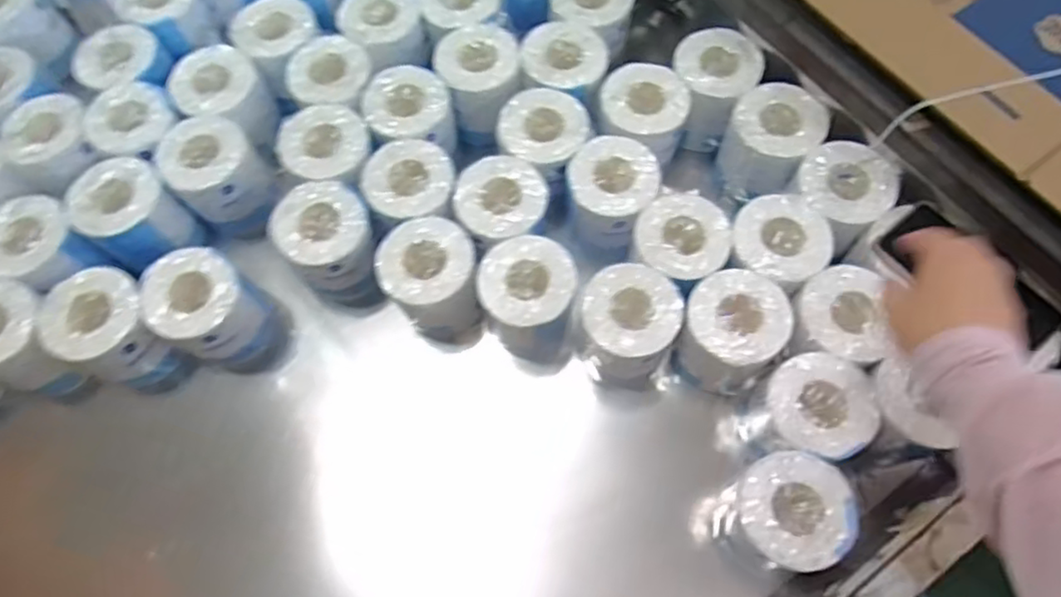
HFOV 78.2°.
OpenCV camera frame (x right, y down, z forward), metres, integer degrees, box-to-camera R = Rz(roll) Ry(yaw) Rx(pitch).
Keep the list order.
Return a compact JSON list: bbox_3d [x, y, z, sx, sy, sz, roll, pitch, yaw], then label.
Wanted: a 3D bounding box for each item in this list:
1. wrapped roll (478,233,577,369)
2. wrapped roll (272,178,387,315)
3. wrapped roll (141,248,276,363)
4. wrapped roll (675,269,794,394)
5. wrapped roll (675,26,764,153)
[{"bbox_3d":[-0.002,0.007,0.706,0.097,0.135,0.098,5,69,4],"label":"wrapped roll"},{"bbox_3d":[-0.216,-0.055,0.741,0.090,0.132,0.099,-1,69,2],"label":"wrapped roll"},{"bbox_3d":[-0.339,0.014,0.705,0.104,0.108,0.099,32,73,13],"label":"wrapped roll"},{"bbox_3d":[0.202,0.038,0.668,0.094,0.106,0.100,-1,69,2],"label":"wrapped roll"},{"bbox_3d":[0.213,-0.247,0.773,0.096,0.091,0.100,22,71,10],"label":"wrapped roll"}]

